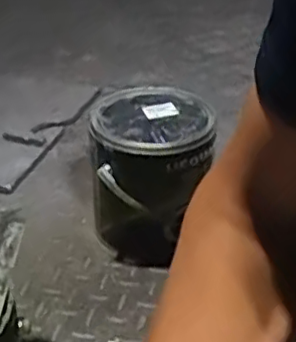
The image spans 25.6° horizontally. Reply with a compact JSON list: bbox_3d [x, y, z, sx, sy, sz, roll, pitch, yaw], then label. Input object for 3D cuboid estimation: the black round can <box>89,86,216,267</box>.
[{"bbox_3d":[0.004,0.006,0.834,0.150,0.171,0.167,-1,33,-1],"label":"black round can"}]

